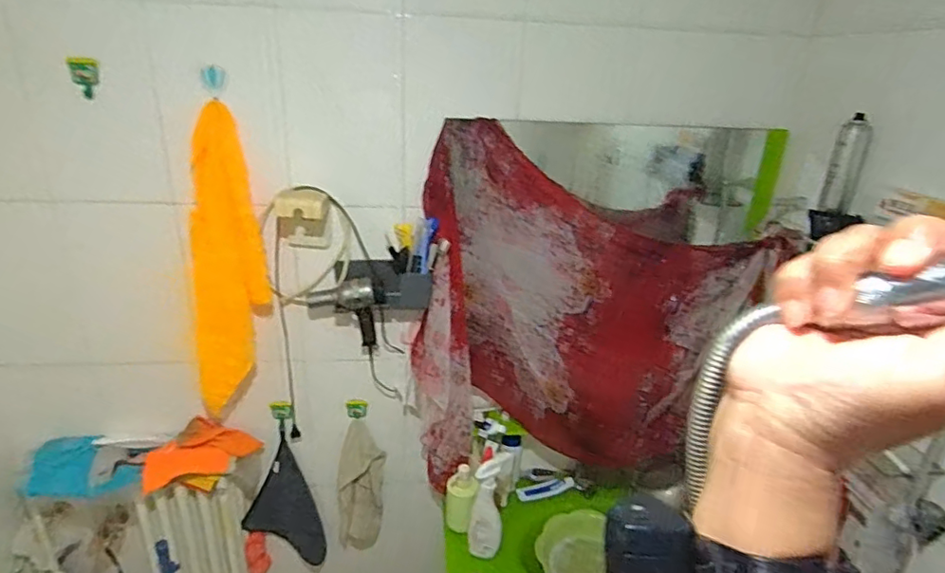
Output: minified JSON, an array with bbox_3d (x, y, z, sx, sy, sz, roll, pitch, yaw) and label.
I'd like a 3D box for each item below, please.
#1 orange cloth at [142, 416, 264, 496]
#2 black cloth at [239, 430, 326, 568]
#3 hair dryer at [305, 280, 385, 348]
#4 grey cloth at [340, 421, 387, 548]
[{"bbox_3d":[-0.674,0.401,1.379,0.258,0.077,0.173,-7,23,-21],"label":"orange cloth"},{"bbox_3d":[-0.524,0.610,1.529,0.208,0.350,0.052,1,22,-3],"label":"black cloth"},{"bbox_3d":[-0.299,0.074,1.303,0.173,0.180,0.074,-2,22,-10],"label":"hair dryer"},{"bbox_3d":[-0.305,0.559,1.516,0.122,0.403,0.057,-6,23,-19],"label":"grey cloth"}]

